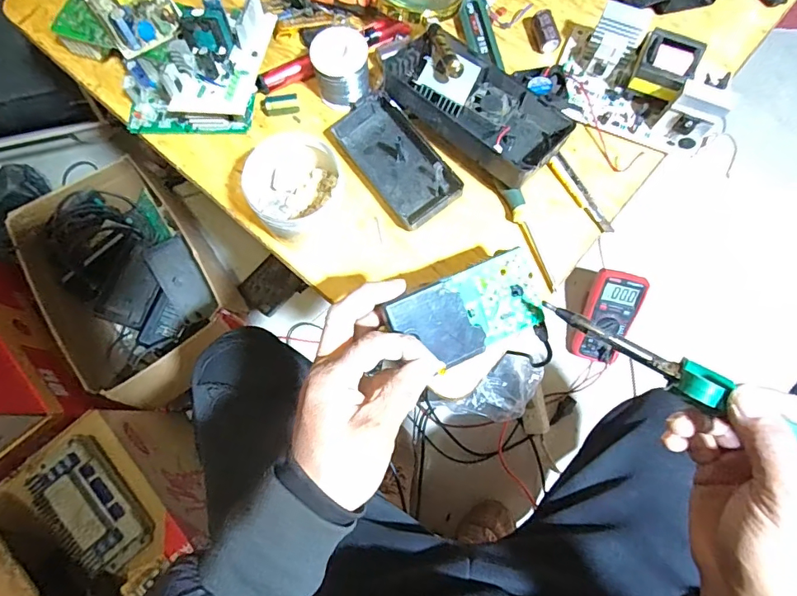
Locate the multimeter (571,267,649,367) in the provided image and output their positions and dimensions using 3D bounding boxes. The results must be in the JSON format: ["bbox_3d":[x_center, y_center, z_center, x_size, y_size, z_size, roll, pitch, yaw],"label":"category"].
[{"bbox_3d":[0.407,0.041,0.894,0.091,0.045,0.190,15,117,5],"label":"multimeter"}]

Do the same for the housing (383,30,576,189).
[{"bbox_3d":[0.072,-0.181,0.428,0.172,0.035,0.090,41,79,11],"label":"housing"}]

